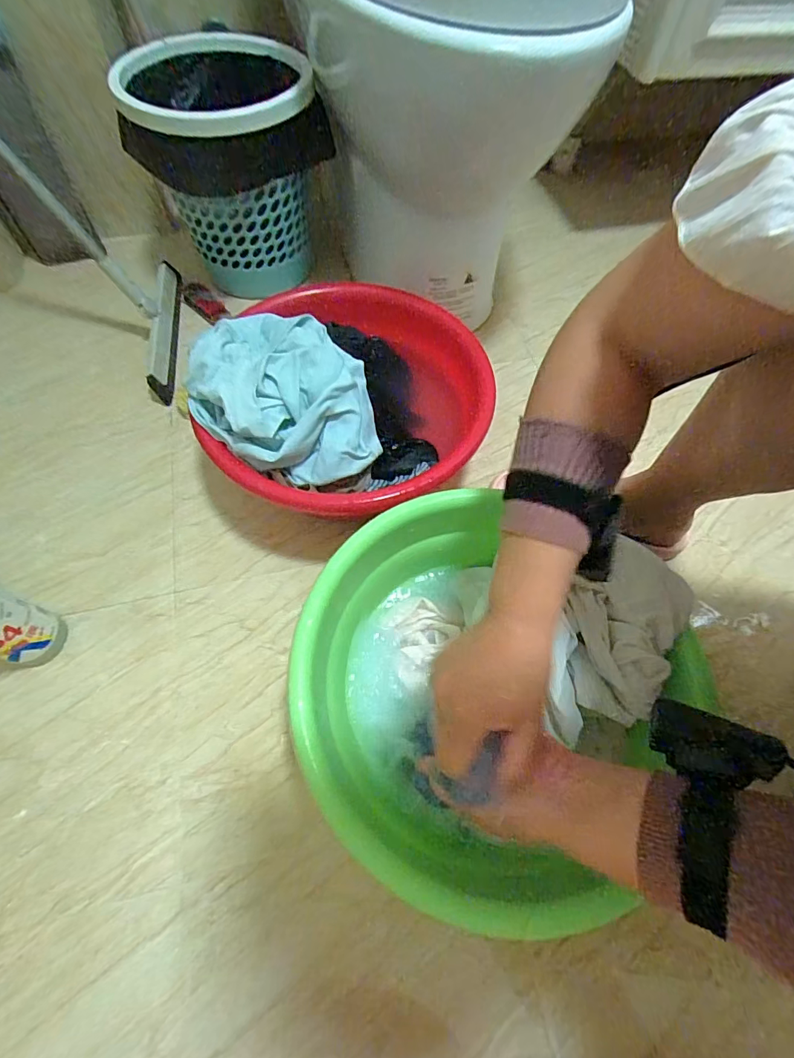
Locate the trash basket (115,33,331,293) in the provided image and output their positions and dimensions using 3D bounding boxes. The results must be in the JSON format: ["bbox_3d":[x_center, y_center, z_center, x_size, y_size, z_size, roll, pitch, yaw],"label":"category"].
[{"bbox_3d":[-0.260,-0.554,0.731,0.238,0.274,0.227,-17,65,-12],"label":"trash basket"}]

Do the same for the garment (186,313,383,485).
[{"bbox_3d":[-0.123,-0.160,0.524,0.235,0.078,0.182,31,64,14],"label":"garment"}]

